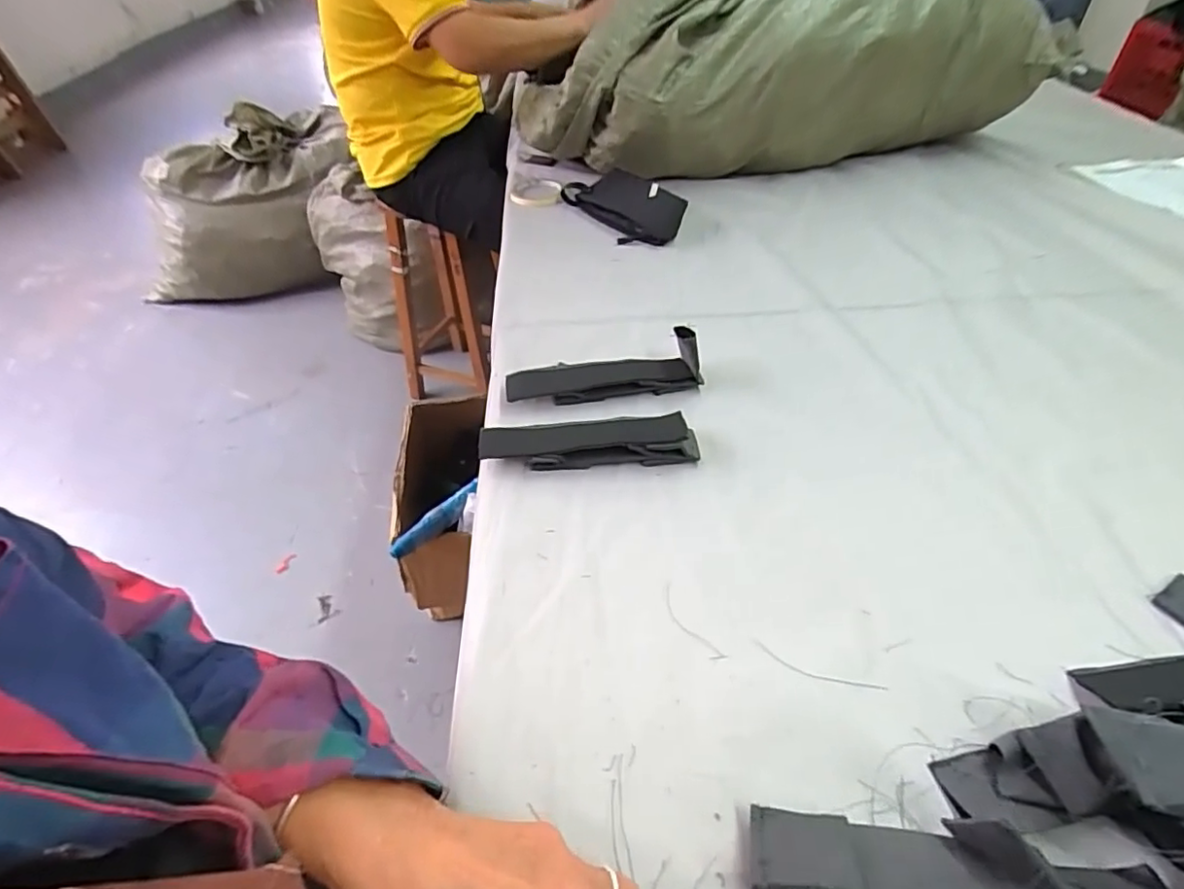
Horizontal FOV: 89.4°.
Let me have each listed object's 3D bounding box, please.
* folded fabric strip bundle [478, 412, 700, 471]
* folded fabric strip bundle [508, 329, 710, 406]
[{"bbox_3d":[-0.004,-0.001,0.551,0.192,0.026,0.050,-2,43,2],"label":"folded fabric strip bundle"},{"bbox_3d":[0.010,-0.077,0.615,0.195,0.057,0.051,-6,43,-3],"label":"folded fabric strip bundle"}]

